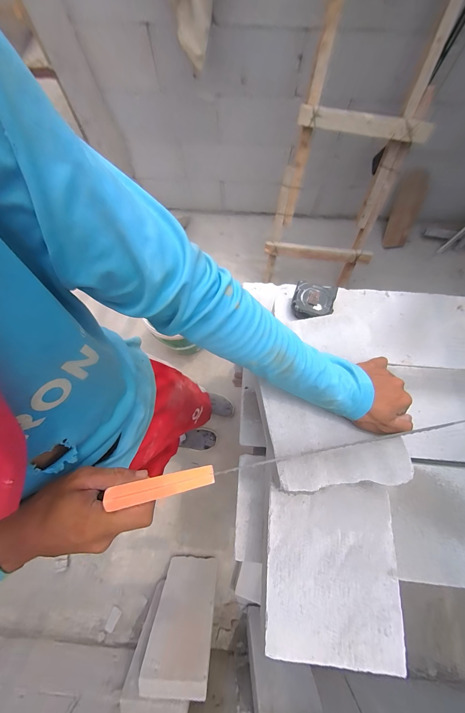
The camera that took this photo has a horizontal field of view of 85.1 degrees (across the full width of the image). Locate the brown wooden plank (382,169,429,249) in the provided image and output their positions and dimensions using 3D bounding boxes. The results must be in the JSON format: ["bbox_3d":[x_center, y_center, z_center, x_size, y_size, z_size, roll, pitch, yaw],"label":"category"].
[{"bbox_3d":[0.958,-0.802,1.413,0.130,0.378,0.038,22,48,24],"label":"brown wooden plank"}]

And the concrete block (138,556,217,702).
[{"bbox_3d":[-0.171,0.937,0.925,0.201,0.395,0.057,3,101,2],"label":"concrete block"}]

